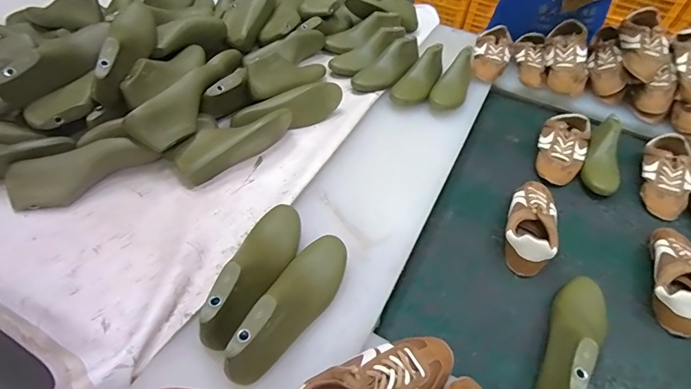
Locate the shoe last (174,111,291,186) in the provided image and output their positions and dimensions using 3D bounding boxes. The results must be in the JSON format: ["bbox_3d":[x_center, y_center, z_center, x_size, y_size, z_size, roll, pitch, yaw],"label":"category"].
[{"bbox_3d":[-0.216,-0.113,0.774,0.246,0.067,0.079,-31,57,-28],"label":"shoe last"}]

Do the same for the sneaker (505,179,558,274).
[{"bbox_3d":[0.363,0.050,0.768,0.090,0.072,0.237,18,49,12],"label":"sneaker"}]

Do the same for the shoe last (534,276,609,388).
[{"bbox_3d":[0.351,0.212,0.600,0.078,0.096,0.249,36,55,25],"label":"shoe last"}]

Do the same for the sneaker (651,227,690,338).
[{"bbox_3d":[0.607,0.143,0.710,0.094,0.071,0.231,21,49,14],"label":"sneaker"}]

